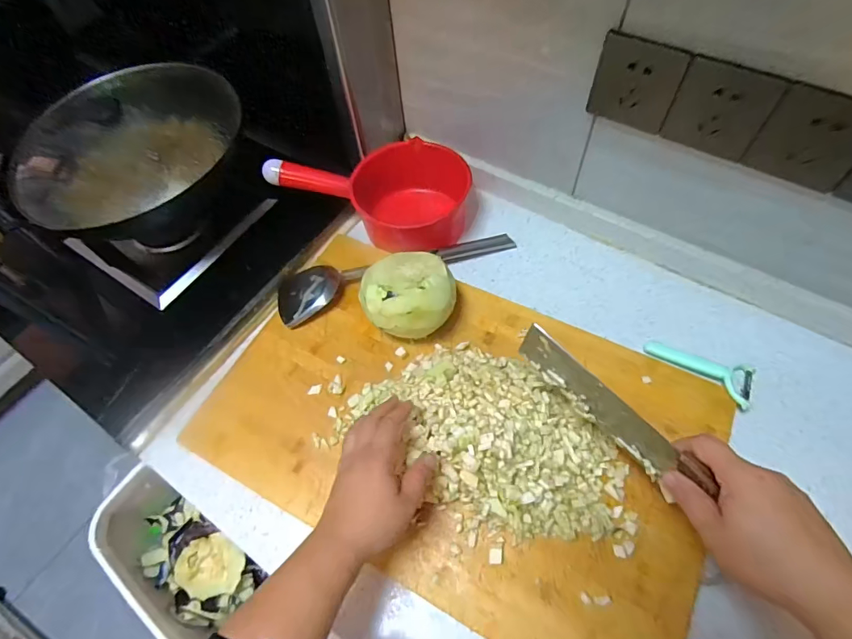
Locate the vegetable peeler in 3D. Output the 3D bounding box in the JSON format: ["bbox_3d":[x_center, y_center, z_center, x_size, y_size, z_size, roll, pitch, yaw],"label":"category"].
[{"bbox_3d":[0.339,0.051,0.558,0.124,0.018,0.066,37,66,23],"label":"vegetable peeler"}]

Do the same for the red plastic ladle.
[{"bbox_3d":[-0.076,-0.185,0.664,0.266,0.095,0.125,9,58,9],"label":"red plastic ladle"}]

